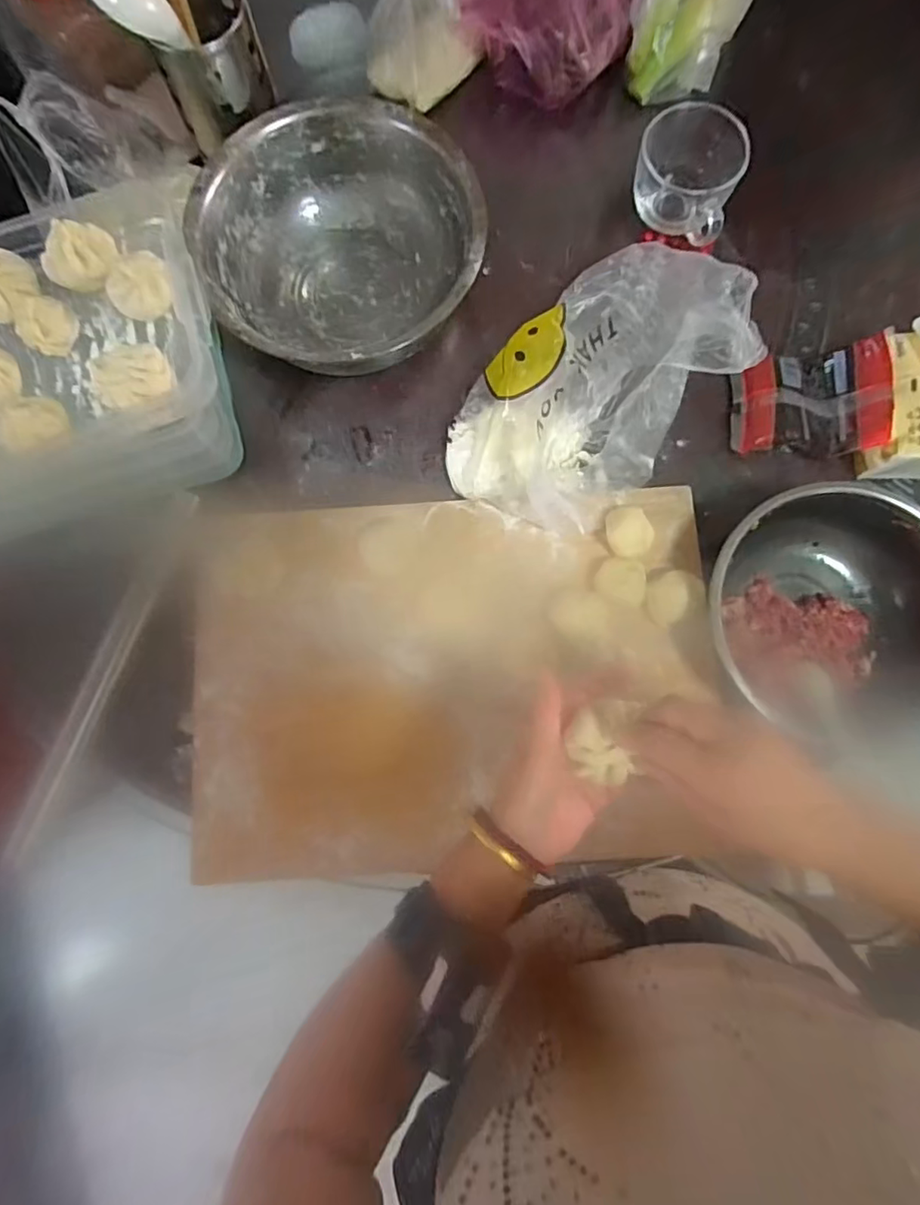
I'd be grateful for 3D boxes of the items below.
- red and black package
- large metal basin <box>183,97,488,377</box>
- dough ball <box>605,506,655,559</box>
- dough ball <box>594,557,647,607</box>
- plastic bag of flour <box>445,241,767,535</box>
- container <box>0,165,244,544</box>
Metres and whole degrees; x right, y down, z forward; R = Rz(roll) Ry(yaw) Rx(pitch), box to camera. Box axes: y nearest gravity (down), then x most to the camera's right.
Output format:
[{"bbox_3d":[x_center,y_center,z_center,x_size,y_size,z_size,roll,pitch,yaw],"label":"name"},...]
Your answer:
[{"bbox_3d":[0.354,-0.208,0.572,0.132,0.055,0.107,2,77,2],"label":"red and black package"},{"bbox_3d":[-0.119,-0.355,0.586,0.268,0.110,0.269,0,77,1],"label":"large metal basin"},{"bbox_3d":[0.164,-0.069,0.542,0.043,0.033,0.052,-20,78,-4],"label":"dough ball"},{"bbox_3d":[0.154,-0.020,0.538,0.046,0.022,0.041,14,78,4],"label":"dough ball"},{"bbox_3d":[0.126,-0.196,0.531,0.271,0.130,0.163,-36,79,-7],"label":"plastic bag of flour"},{"bbox_3d":[-0.380,-0.224,0.539,0.308,0.151,0.250,-21,80,-2],"label":"container"}]

